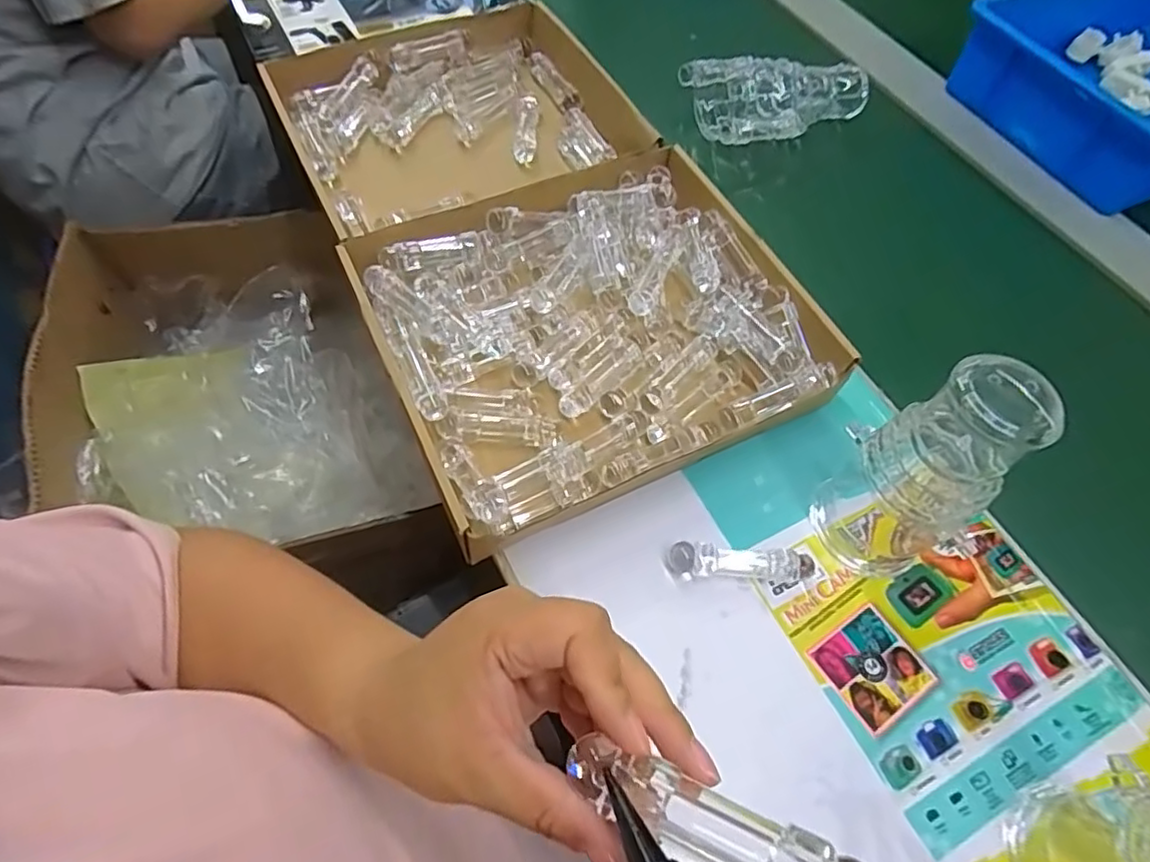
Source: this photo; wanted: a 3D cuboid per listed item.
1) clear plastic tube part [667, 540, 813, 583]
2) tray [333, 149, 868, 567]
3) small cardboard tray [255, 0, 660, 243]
[{"bbox_3d":[0.113,0.089,0.436,0.096,0.022,0.021,3,61,-2],"label":"clear plastic tube part"},{"bbox_3d":[0.018,-0.088,0.509,0.328,0.047,0.279,-23,65,-15],"label":"tray"},{"bbox_3d":[-0.108,-0.297,0.639,0.318,0.077,0.277,-24,64,-16],"label":"small cardboard tray"}]

